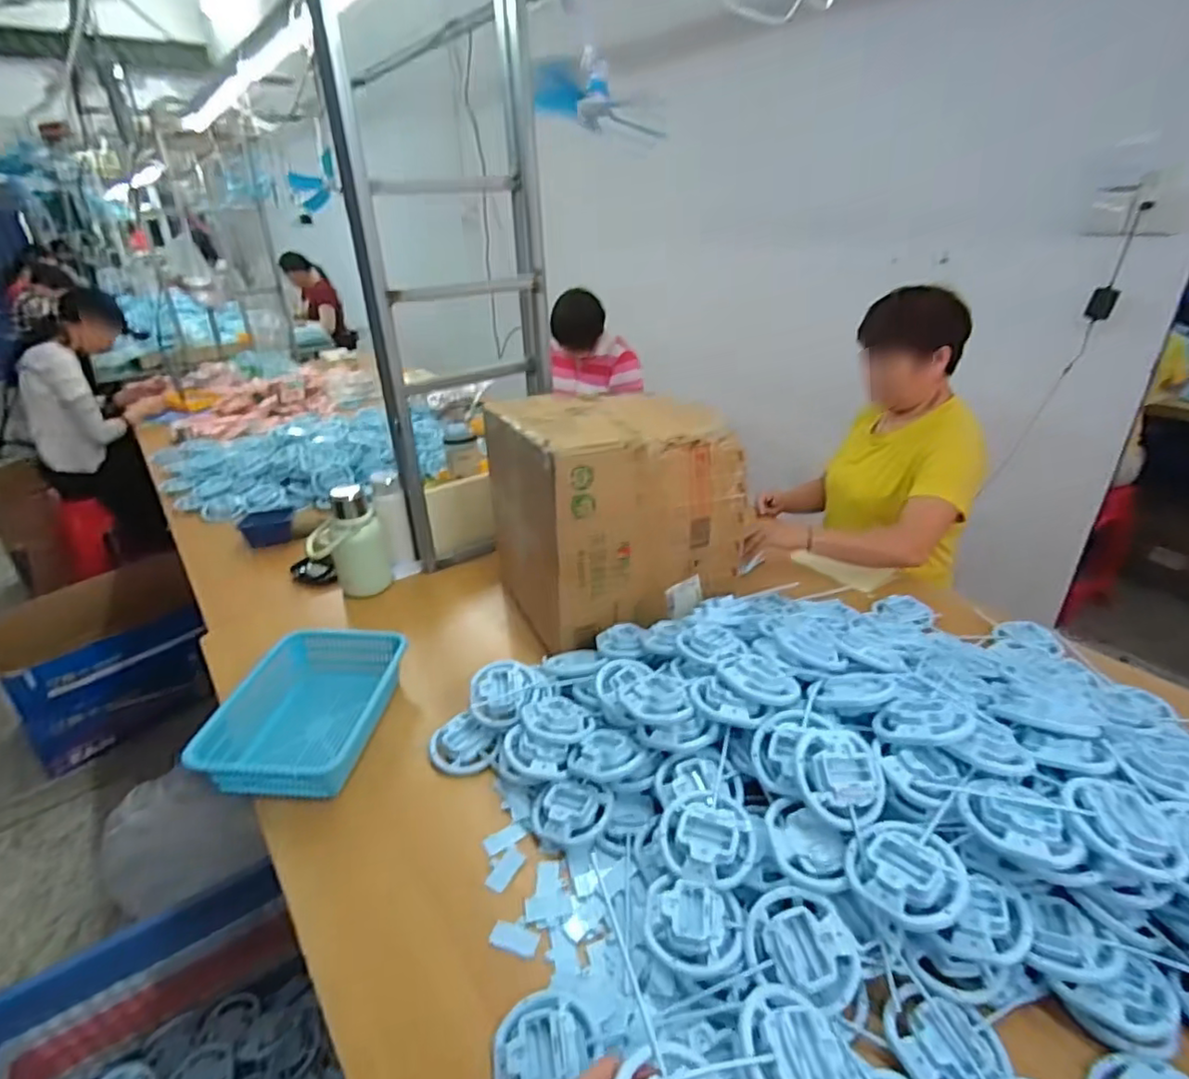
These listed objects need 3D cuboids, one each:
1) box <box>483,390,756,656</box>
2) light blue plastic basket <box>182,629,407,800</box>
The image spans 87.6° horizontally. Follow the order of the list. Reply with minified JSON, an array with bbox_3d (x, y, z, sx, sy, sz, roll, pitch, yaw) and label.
[{"bbox_3d":[0.028,-0.073,1.148,0.364,0.346,0.368,-13,31,-19],"label":"box"},{"bbox_3d":[-0.426,0.251,0.941,0.212,0.078,0.312,1,29,7],"label":"light blue plastic basket"}]

